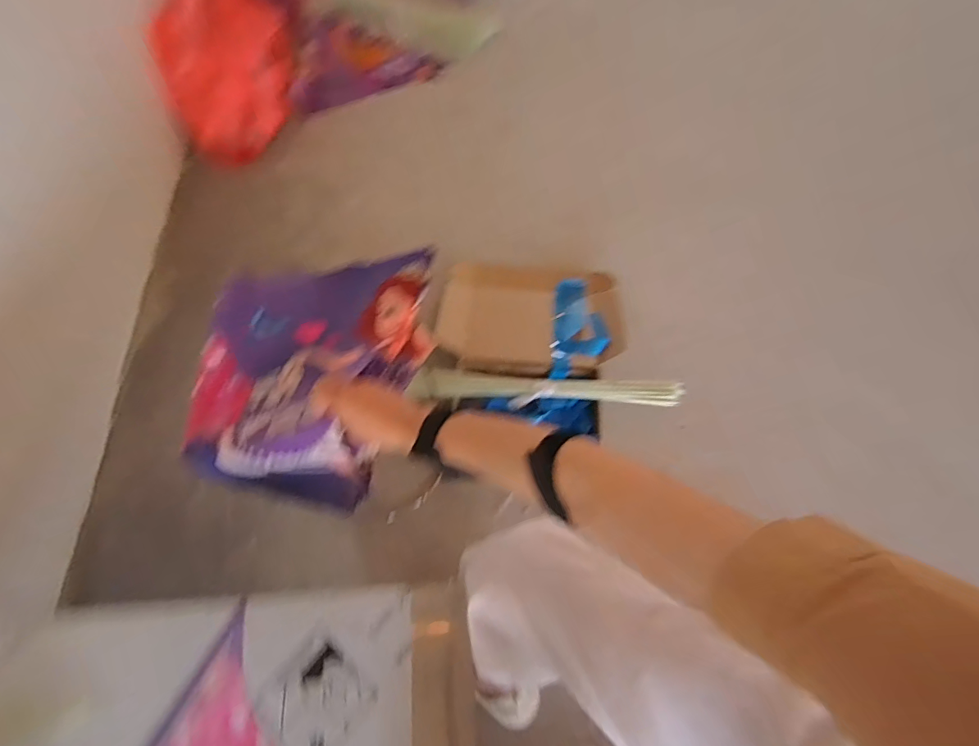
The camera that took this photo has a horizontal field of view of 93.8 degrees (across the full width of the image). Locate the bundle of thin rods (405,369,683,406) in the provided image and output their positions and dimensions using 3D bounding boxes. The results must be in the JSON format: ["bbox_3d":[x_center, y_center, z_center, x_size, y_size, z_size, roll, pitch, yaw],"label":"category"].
[{"bbox_3d":[0.124,0.031,1.008,0.584,0.034,0.065,1,64,-1],"label":"bundle of thin rods"}]

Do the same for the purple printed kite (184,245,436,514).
[{"bbox_3d":[-0.251,-0.032,0.665,0.297,0.099,0.408,12,65,4],"label":"purple printed kite"}]

